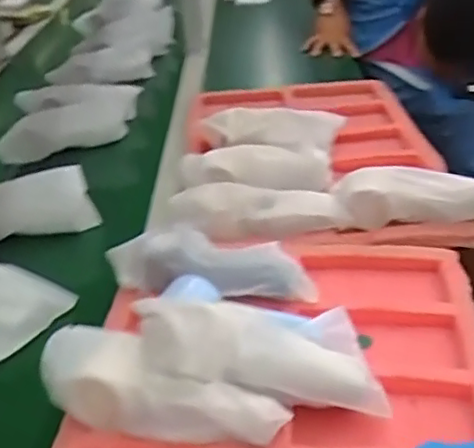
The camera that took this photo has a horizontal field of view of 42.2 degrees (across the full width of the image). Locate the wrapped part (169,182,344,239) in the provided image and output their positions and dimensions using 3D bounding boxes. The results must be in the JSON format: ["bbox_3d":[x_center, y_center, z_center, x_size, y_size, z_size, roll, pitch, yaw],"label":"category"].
[{"bbox_3d":[0.023,-0.018,0.695,0.192,0.040,0.055,0,34,6],"label":"wrapped part"}]

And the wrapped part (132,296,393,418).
[{"bbox_3d":[0.020,0.095,0.480,0.199,0.049,0.068,13,34,-2],"label":"wrapped part"}]

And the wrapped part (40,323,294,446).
[{"bbox_3d":[-0.059,0.124,0.464,0.186,0.041,0.061,8,36,18],"label":"wrapped part"}]

